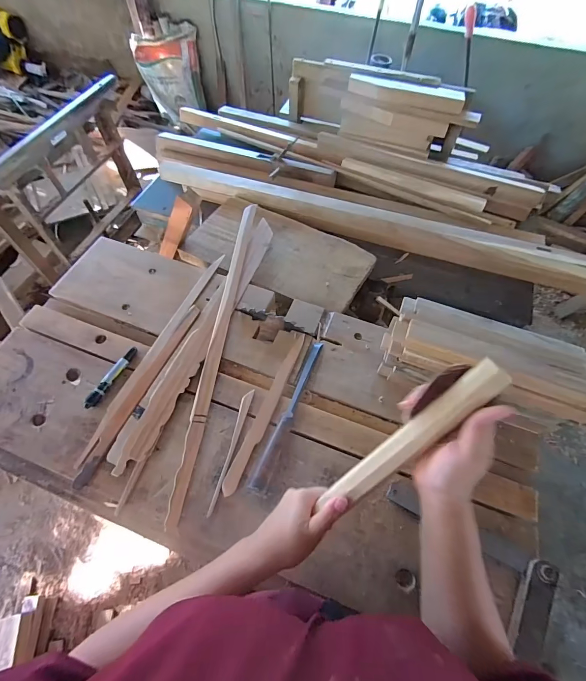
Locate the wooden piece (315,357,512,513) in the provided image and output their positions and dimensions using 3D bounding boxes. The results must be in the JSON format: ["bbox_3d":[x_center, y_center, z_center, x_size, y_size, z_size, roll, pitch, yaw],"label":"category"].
[{"bbox_3d":[0.122,0.107,0.359,0.228,0.013,0.033,-48,64,21],"label":"wooden piece"}]

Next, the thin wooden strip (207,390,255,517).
[{"bbox_3d":[-0.108,0.185,0.592,0.016,0.010,0.214,14,60,7],"label":"thin wooden strip"}]

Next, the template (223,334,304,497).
[{"bbox_3d":[-0.044,0.123,0.642,0.028,0.007,0.326,21,62,11],"label":"template"}]

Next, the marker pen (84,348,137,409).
[{"bbox_3d":[-0.349,0.068,0.660,0.020,0.014,0.135,22,62,11],"label":"marker pen"}]

